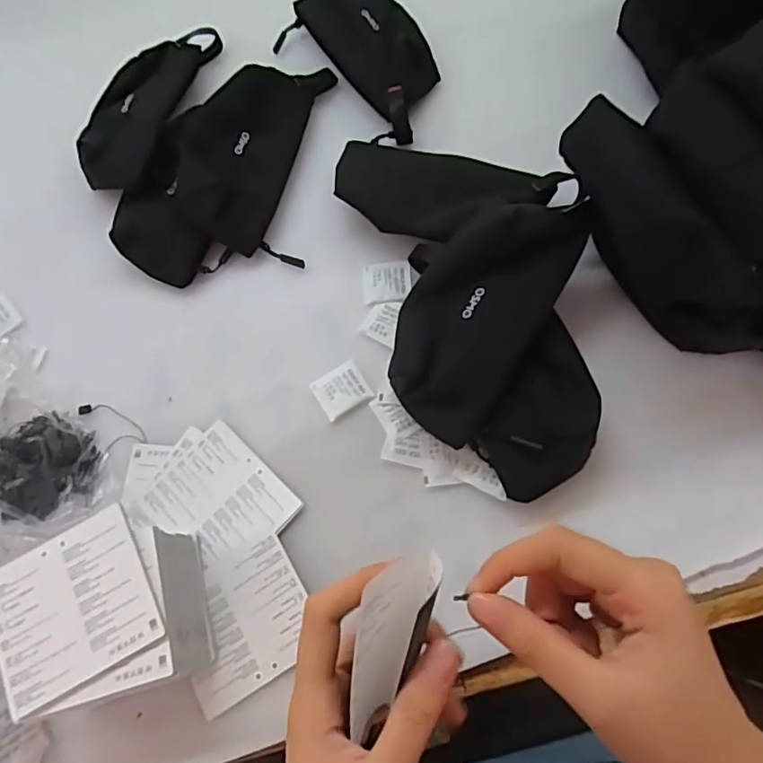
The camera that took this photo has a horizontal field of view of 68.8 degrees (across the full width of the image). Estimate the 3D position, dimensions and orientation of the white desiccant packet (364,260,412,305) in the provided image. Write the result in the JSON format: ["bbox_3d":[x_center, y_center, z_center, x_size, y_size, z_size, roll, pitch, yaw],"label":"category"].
[{"bbox_3d":[0.005,-0.086,0.487,0.041,0.008,0.042,-2,70,5],"label":"white desiccant packet"}]

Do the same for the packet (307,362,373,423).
[{"bbox_3d":[-0.032,0.006,0.449,0.041,0.004,0.039,-30,70,-6],"label":"packet"}]

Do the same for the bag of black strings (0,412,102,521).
[{"bbox_3d":[-0.268,0.063,0.429,0.075,0.041,0.080,-23,68,-4],"label":"bag of black strings"}]

